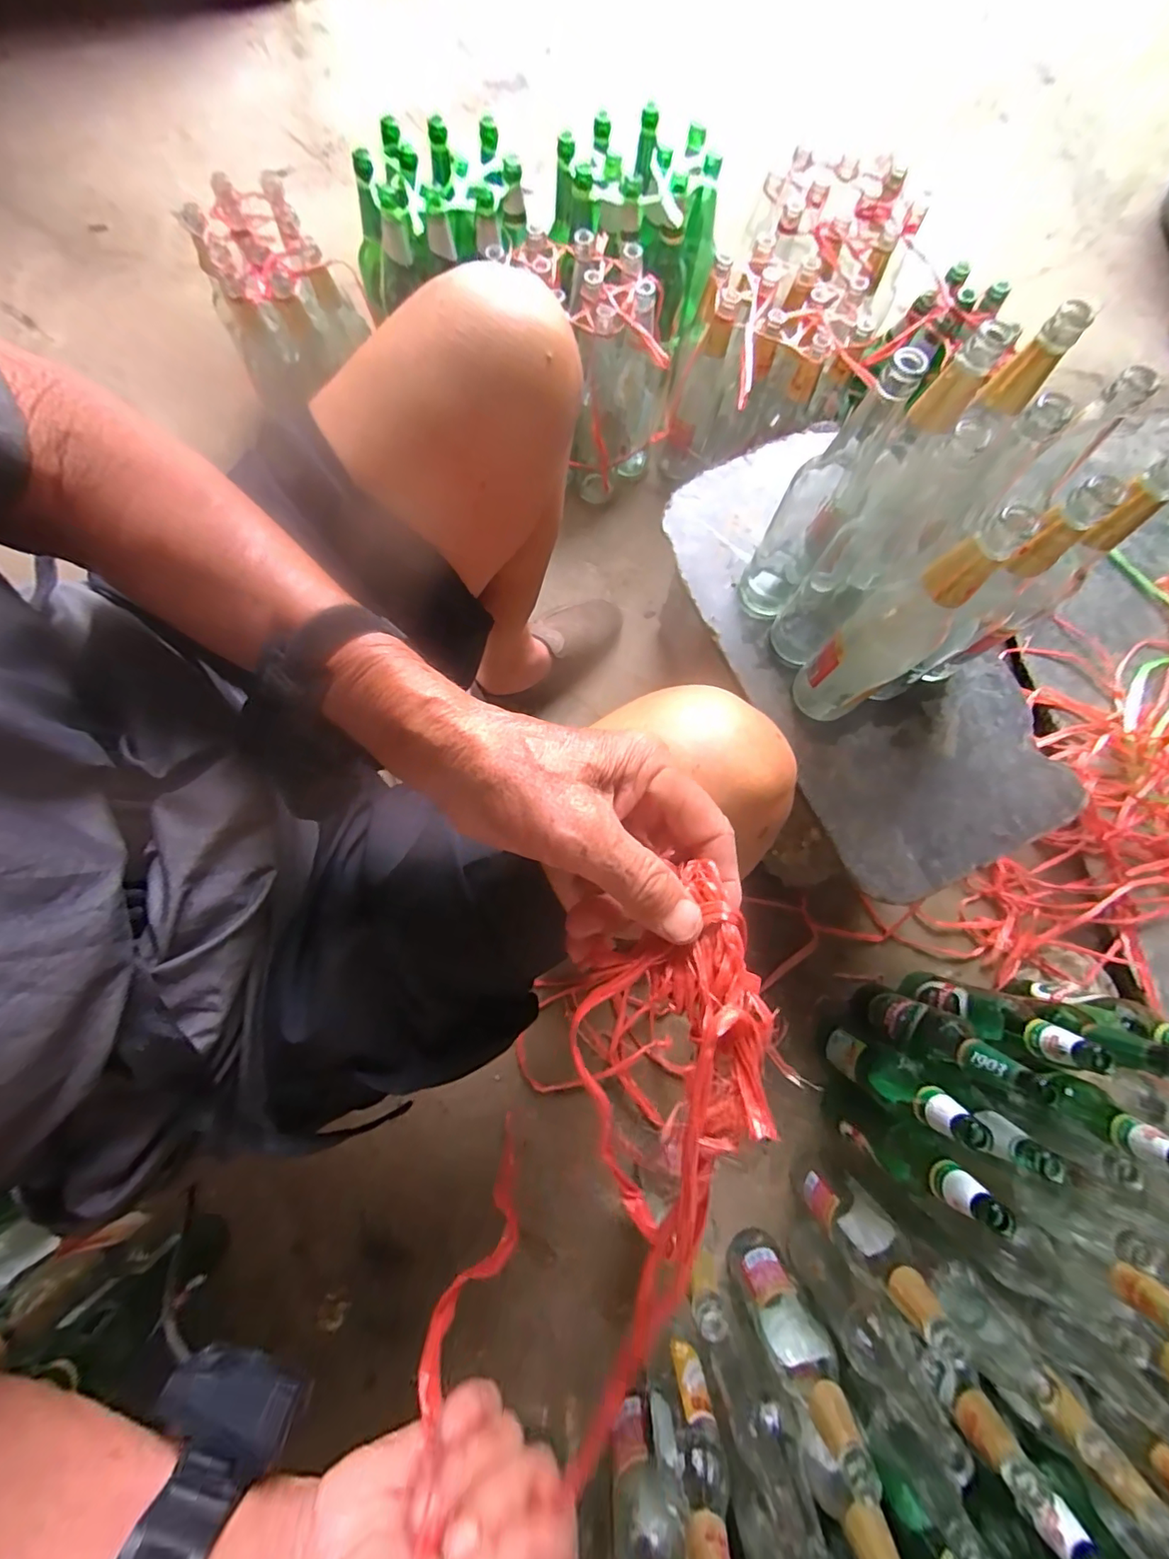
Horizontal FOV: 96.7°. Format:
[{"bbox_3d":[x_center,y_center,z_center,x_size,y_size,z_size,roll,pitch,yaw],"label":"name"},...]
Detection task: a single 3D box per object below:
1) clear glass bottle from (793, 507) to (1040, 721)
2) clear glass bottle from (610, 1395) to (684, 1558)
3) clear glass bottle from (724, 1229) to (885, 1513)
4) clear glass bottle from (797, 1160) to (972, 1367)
[{"bbox_3d":[0.260,-0.125,0.460,0.052,0.258,0.070,5,78,0],"label":"clear glass bottle"},{"bbox_3d":[0.063,0.731,0.506,0.066,0.212,0.055,-3,78,-1],"label":"clear glass bottle"},{"bbox_3d":[0.220,0.591,0.548,0.068,0.241,0.071,0,78,-1],"label":"clear glass bottle"},{"bbox_3d":[0.305,0.497,0.563,0.057,0.231,0.052,0,78,-1],"label":"clear glass bottle"}]

